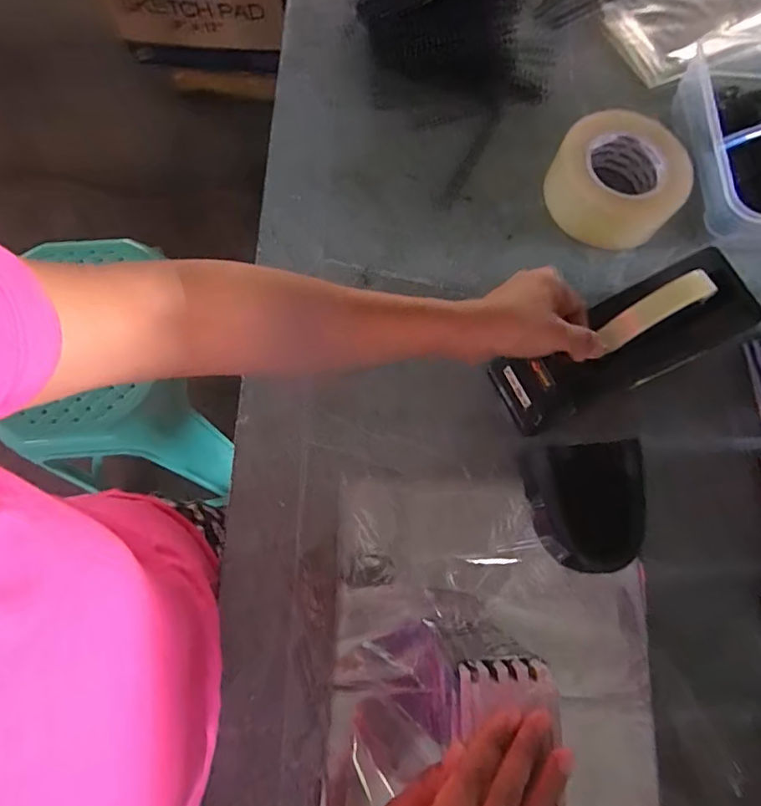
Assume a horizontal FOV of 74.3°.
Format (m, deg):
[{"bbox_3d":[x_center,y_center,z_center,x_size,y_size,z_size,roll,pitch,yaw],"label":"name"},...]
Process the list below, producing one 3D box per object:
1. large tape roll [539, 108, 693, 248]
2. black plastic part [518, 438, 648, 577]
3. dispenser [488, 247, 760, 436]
[{"bbox_3d":[0.243,-0.229,0.528,0.129,0.062,0.122,1,72,-2],"label":"large tape roll"},{"bbox_3d":[0.174,0.088,0.426,0.090,0.033,0.105,-1,73,-2],"label":"black plastic part"},{"bbox_3d":[0.213,-0.054,0.417,0.207,0.127,0.066,-21,74,-8],"label":"dispenser"}]

